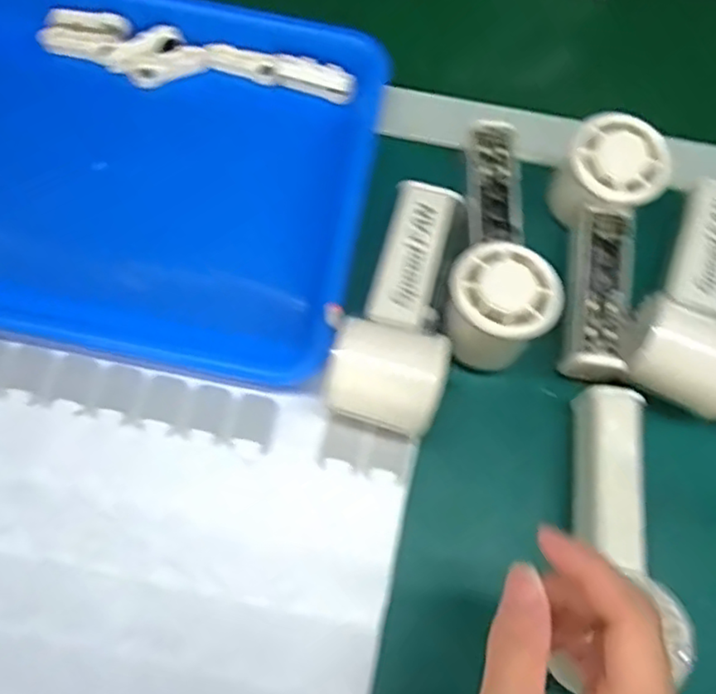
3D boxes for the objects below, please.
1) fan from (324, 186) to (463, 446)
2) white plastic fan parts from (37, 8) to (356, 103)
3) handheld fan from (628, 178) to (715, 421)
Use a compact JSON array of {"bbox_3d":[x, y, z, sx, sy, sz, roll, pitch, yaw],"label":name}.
[{"bbox_3d":[0.029,-0.026,0.388,0.059,0.043,0.151,16,71,3],"label":"fan"},{"bbox_3d":[-0.108,-0.194,0.453,0.211,0.025,0.038,11,71,1],"label":"white plastic fan parts"},{"bbox_3d":[0.208,-0.036,0.401,0.065,0.045,0.154,23,71,5],"label":"handheld fan"}]

